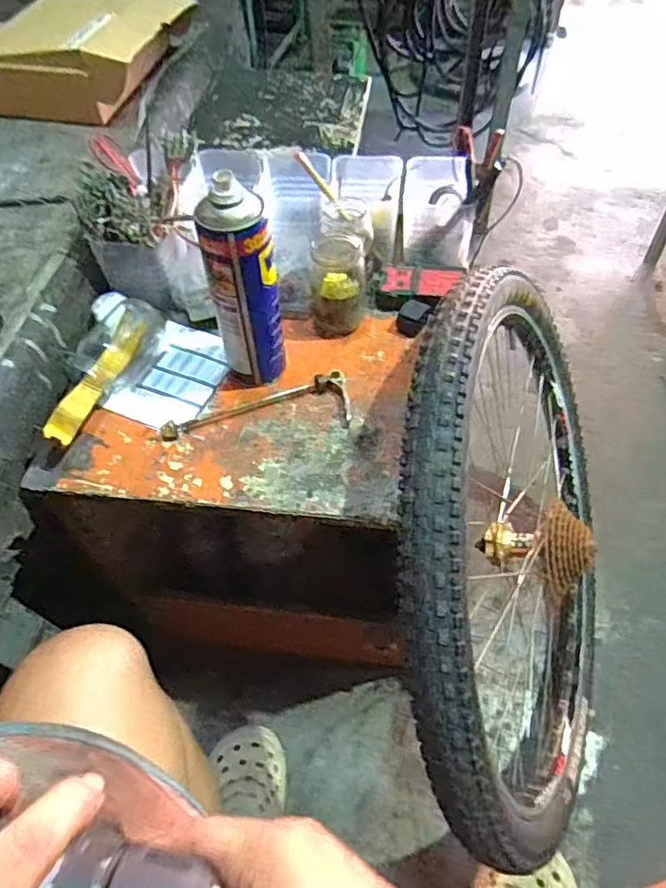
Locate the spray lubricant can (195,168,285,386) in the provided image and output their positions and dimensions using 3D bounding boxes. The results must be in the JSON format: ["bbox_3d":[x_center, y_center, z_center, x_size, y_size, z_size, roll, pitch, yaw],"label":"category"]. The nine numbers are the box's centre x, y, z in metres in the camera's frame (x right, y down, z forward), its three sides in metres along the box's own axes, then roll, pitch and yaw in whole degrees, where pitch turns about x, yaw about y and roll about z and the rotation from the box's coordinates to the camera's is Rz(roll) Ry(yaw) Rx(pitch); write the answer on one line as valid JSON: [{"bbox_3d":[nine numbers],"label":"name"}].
[{"bbox_3d":[-0.086,-0.146,0.577,0.059,0.219,0.054,22,58,16],"label":"spray lubricant can"}]

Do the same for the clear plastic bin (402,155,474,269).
[{"bbox_3d":[0.126,-0.286,0.737,0.083,0.080,0.114,-1,55,1],"label":"clear plastic bin"}]

